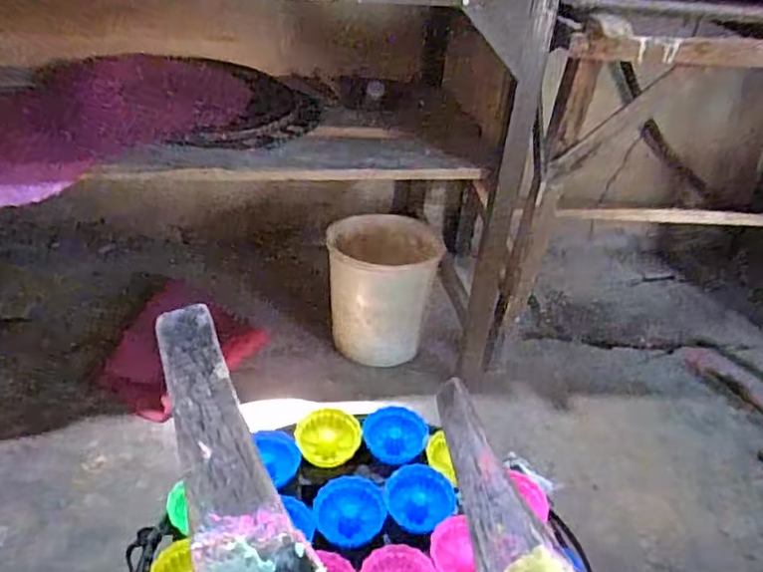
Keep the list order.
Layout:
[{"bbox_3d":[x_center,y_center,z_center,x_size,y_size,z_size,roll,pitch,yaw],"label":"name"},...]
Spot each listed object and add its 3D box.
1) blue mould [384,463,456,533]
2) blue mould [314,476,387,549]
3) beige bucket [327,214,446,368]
[{"bbox_3d":[0.035,0.191,0.562,0.061,0.023,0.056,5,34,-4],"label":"blue mould"},{"bbox_3d":[-0.028,0.196,0.545,0.062,0.026,0.056,1,35,-9],"label":"blue mould"},{"bbox_3d":[-0.002,0.003,1.311,0.216,0.242,0.209,5,34,-4],"label":"beige bucket"}]

